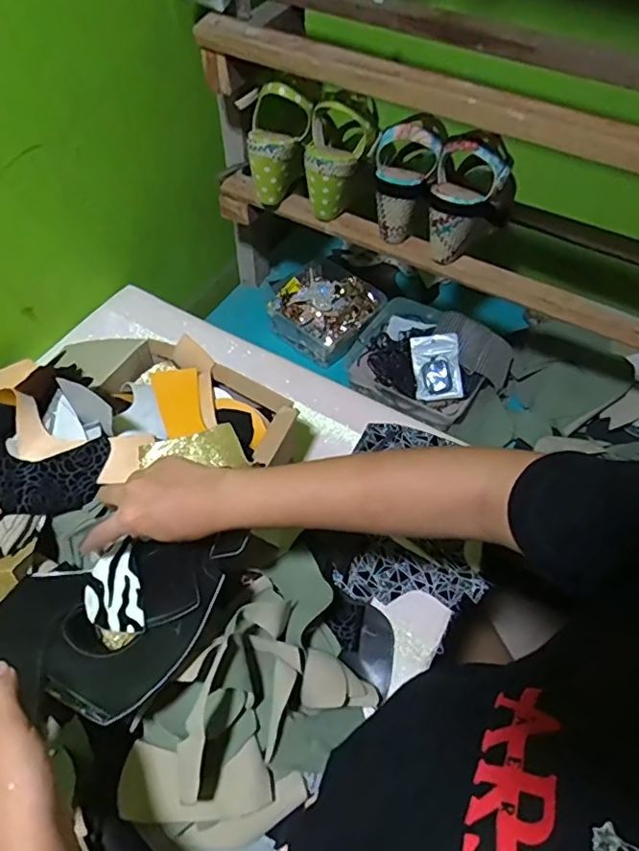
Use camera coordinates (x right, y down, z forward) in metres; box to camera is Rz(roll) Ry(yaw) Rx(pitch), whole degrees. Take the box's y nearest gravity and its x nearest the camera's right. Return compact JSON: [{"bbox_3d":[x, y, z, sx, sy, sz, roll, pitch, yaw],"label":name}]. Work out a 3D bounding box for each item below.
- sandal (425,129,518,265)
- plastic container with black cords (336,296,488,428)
[{"bbox_3d":[0.179,-0.267,0.650,0.094,0.139,0.089,18,56,10],"label":"sandal"},{"bbox_3d":[0.158,-0.110,0.867,0.207,0.081,0.189,27,58,16],"label":"plastic container with black cords"}]

